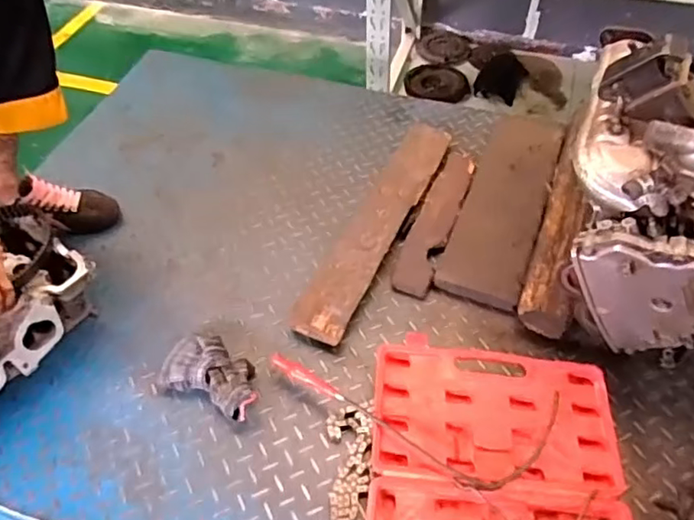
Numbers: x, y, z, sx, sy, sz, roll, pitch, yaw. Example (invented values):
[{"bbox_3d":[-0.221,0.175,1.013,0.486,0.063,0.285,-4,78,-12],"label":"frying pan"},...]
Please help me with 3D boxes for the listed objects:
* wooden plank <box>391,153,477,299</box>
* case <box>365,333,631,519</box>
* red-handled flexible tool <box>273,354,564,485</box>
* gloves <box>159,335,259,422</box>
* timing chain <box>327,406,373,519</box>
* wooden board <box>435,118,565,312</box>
[{"bbox_3d":[0.176,-0.091,1.101,0.071,0.017,0.371,18,54,14],"label":"wooden plank"},{"bbox_3d":[0.202,0.309,0.782,0.343,0.042,0.406,4,52,4],"label":"case"},{"bbox_3d":[0.084,0.233,0.830,0.429,0.052,0.163,10,53,8],"label":"red-handled flexible tool"},{"bbox_3d":[-0.203,0.174,0.890,0.161,0.050,0.104,21,55,16],"label":"gloves"},{"bbox_3d":[0.006,0.289,0.812,0.064,0.027,0.159,-2,52,-1],"label":"timing chain"},{"bbox_3d":[0.315,-0.131,1.125,0.148,0.036,0.521,17,54,14],"label":"wooden board"}]

